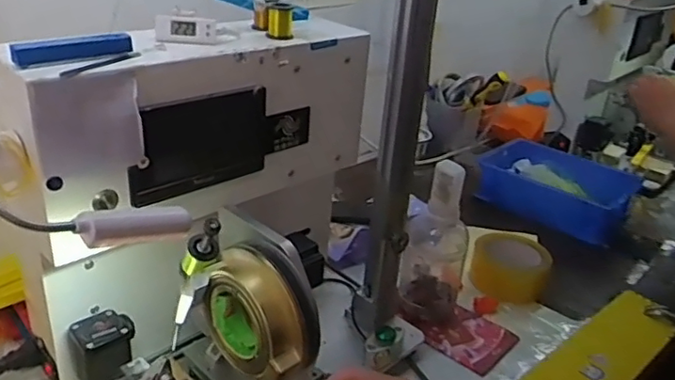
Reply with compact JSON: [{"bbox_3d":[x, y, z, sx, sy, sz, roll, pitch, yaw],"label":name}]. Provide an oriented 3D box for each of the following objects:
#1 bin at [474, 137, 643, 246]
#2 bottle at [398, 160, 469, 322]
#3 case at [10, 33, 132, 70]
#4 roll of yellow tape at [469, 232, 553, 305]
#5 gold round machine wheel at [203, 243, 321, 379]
[{"bbox_3d":[0.367,-0.004,1.008,0.246,0.068,0.170,23,32,31],"label":"bin"},{"bbox_3d":[0.123,0.055,0.713,0.072,0.188,0.087,12,28,12],"label":"bottle"},{"bbox_3d":[-0.198,-0.106,0.443,0.086,0.014,0.015,-20,36,-40],"label":"case"},{"bbox_3d":[0.246,0.106,0.829,0.103,0.061,0.103,4,27,-2],"label":"roll of yellow tape"},{"bbox_3d":[-0.063,0.099,0.488,0.046,0.094,0.100,-20,37,-41],"label":"gold round machine wheel"}]

